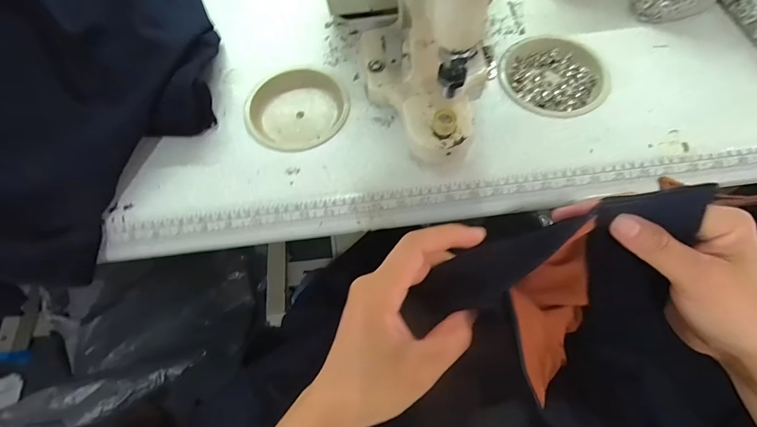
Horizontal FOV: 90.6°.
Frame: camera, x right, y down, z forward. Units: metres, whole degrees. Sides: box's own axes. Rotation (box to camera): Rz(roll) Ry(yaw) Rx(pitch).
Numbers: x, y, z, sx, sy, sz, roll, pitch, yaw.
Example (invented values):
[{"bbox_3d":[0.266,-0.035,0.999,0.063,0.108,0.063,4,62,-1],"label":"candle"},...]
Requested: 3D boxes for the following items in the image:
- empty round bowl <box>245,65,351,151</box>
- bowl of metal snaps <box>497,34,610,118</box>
[{"bbox_3d":[-0.095,-0.123,0.445,0.118,0.018,0.118,-1,67,3],"label":"empty round bowl"},{"bbox_3d":[0.203,-0.158,0.441,0.118,0.016,0.117,-1,67,3],"label":"bowl of metal snaps"}]

